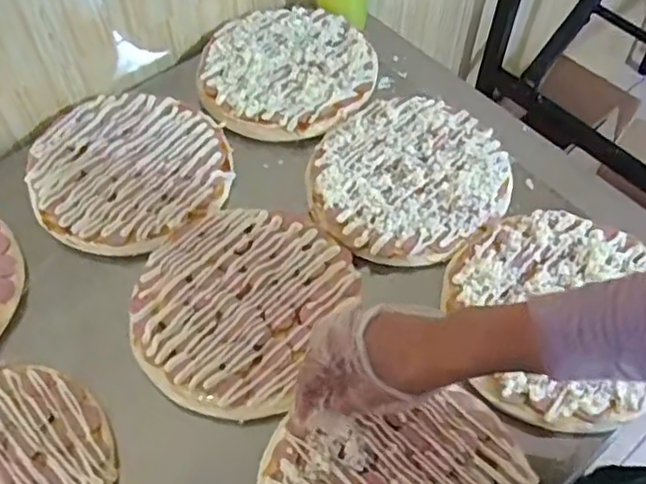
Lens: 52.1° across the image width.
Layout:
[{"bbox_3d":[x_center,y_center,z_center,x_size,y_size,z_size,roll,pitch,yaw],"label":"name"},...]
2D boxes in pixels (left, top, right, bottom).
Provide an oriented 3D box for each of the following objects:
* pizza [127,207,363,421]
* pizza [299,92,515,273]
[{"bbox_3d":[-0.078,0.049,0.584,0.171,0.010,0.192,25,59,18],"label":"pizza"},{"bbox_3d":[0.084,-0.067,0.654,0.188,0.018,0.194,20,58,15],"label":"pizza"}]

